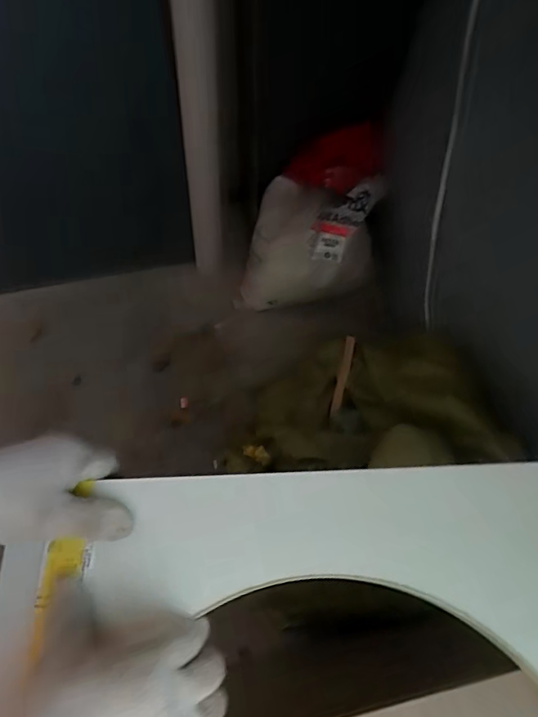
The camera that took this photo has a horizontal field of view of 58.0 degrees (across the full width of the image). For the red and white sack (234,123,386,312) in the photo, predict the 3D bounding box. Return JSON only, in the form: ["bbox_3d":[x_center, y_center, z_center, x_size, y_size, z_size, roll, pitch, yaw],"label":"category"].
[{"bbox_3d":[0.117,-0.357,1.300,0.335,0.324,0.353,9,64,3],"label":"red and white sack"}]

